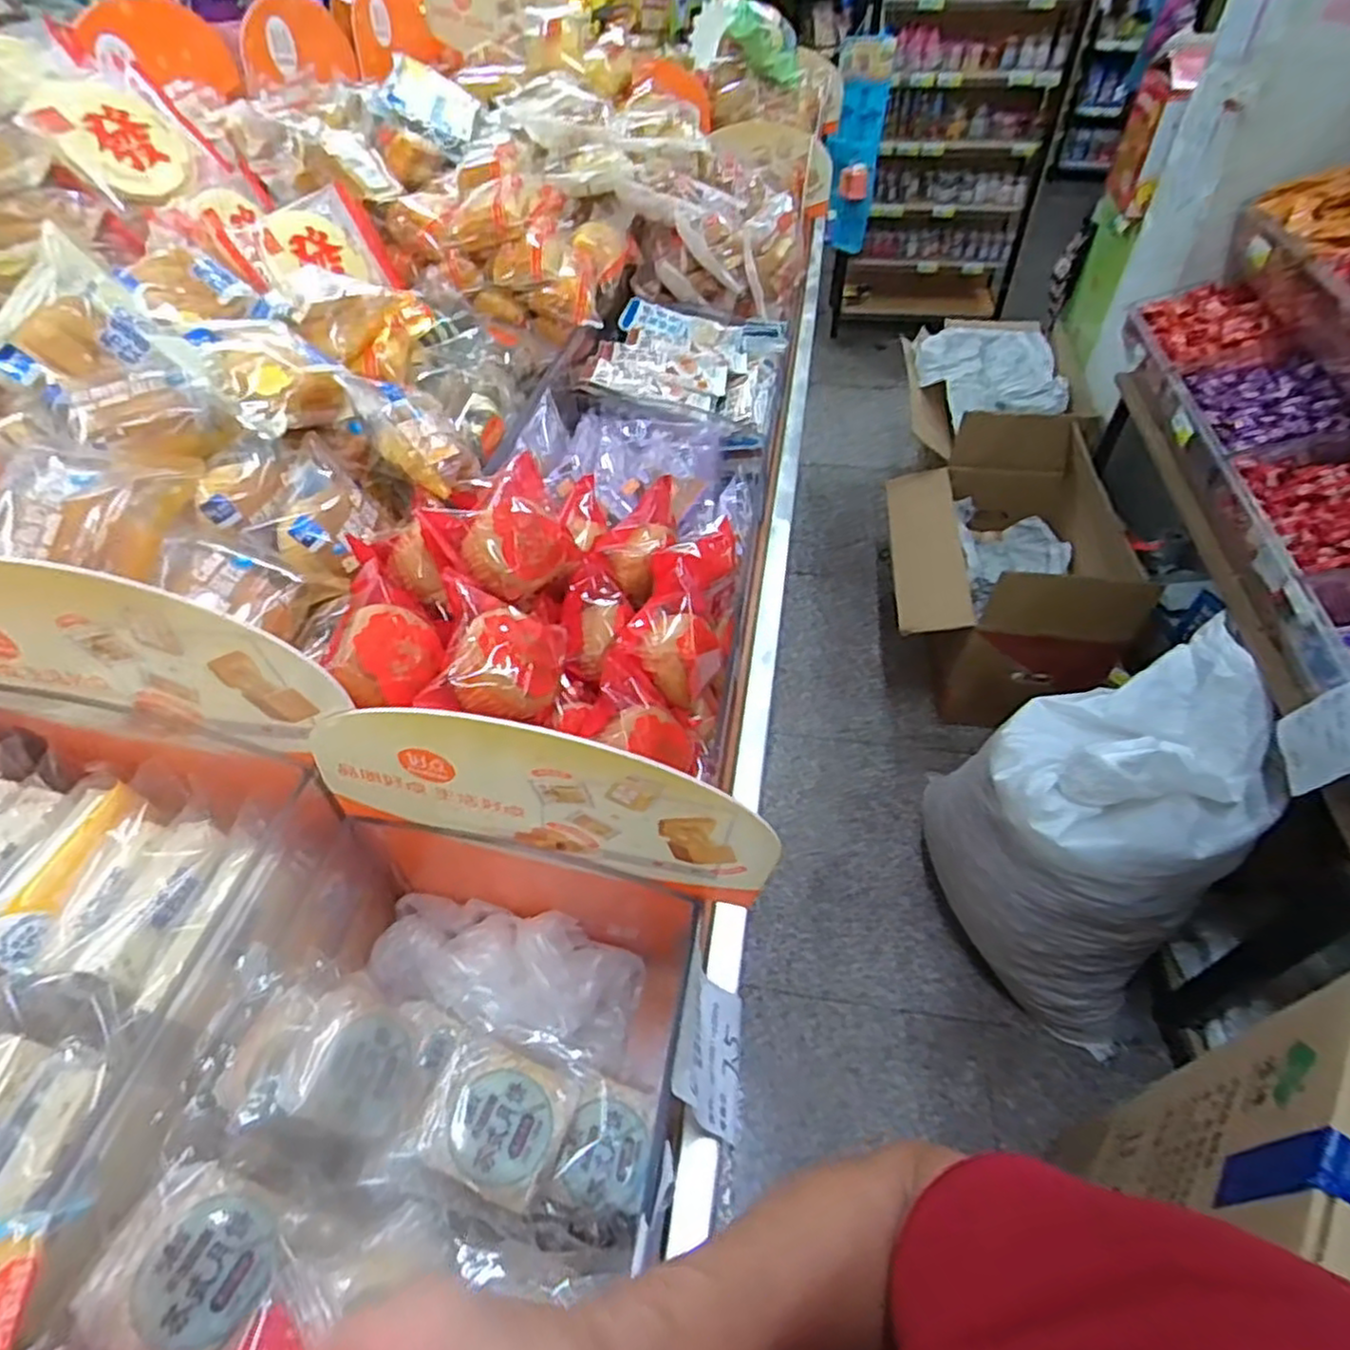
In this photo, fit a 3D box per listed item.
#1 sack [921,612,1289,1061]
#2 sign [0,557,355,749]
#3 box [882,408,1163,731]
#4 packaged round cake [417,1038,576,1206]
[{"bbox_3d":[0.682,0.243,1.245,0.431,0.577,0.453,27,55,24],"label":"sack"},{"bbox_3d":[-0.325,-0.012,0.417,0.277,0.123,0.008,7,49,8],"label":"sign"},{"bbox_3d":[0.774,-0.257,1.796,0.516,0.511,0.655,3,48,4],"label":"box"},{"bbox_3d":[-0.102,0.253,0.418,0.073,0.028,0.073,26,41,4],"label":"packaged round cake"}]

